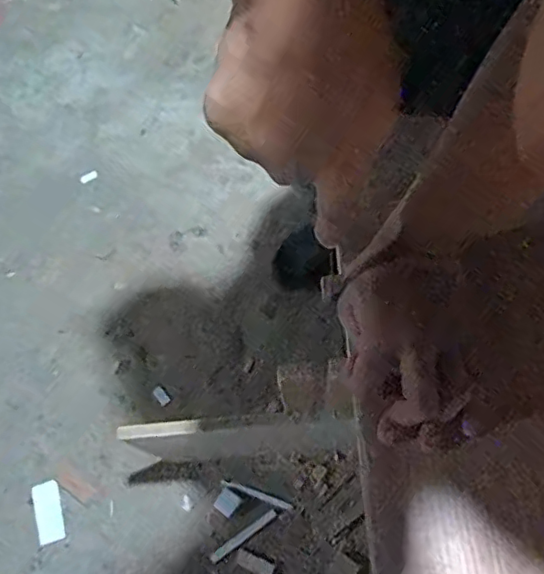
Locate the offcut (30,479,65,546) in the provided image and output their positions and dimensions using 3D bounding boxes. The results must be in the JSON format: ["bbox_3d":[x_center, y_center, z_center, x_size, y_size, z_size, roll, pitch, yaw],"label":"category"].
[{"bbox_3d":[-0.438,0.437,1.108,0.056,0.006,0.112,-16,68,-6],"label":"offcut"}]

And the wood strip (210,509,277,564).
[{"bbox_3d":[-0.053,0.469,1.073,0.145,0.004,0.017,-34,70,-12],"label":"wood strip"}]

